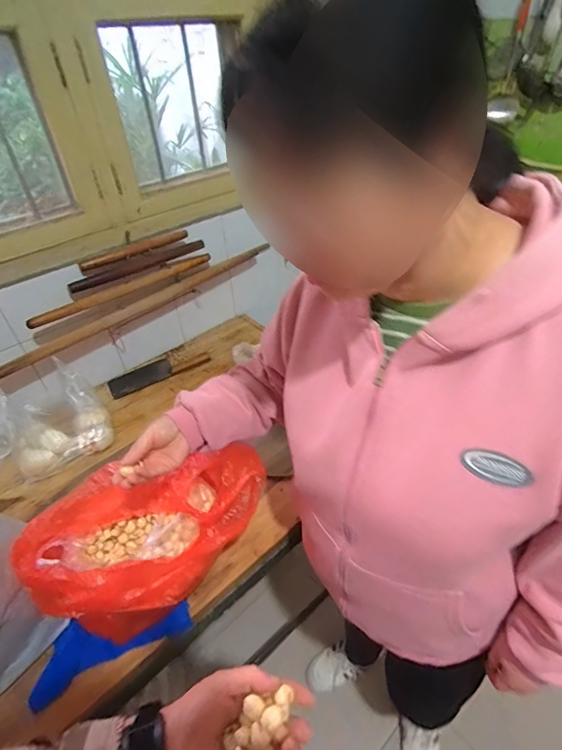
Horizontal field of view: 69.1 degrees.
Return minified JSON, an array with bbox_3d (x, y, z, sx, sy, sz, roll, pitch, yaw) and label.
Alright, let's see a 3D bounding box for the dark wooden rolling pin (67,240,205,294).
[{"bbox_3d":[-0.363,-0.287,1.055,0.361,0.034,0.032,-31,48,-27],"label":"dark wooden rolling pin"}]

